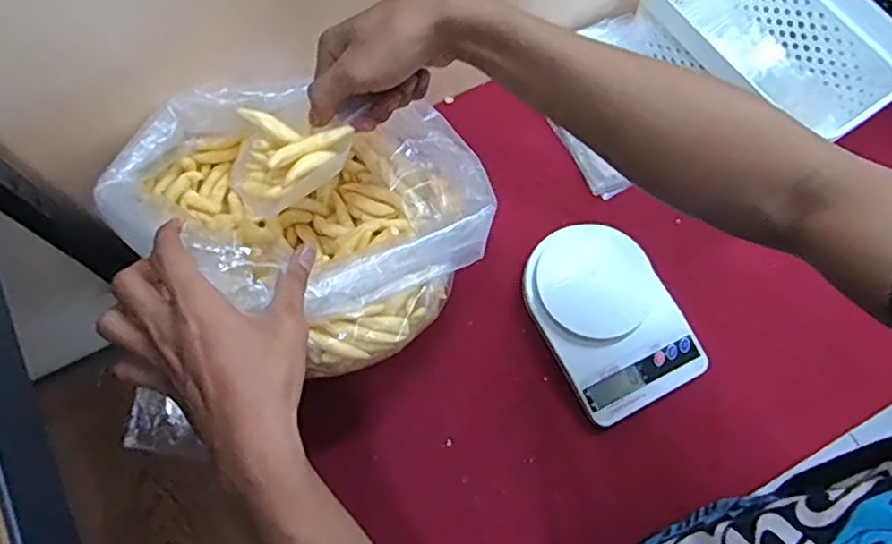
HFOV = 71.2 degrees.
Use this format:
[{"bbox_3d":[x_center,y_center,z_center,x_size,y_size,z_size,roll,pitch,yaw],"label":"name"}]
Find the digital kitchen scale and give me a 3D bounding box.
[{"bbox_3d":[0.154,0.041,0.597,0.130,0.032,0.180,-27,74,-11],"label":"digital kitchen scale"}]

